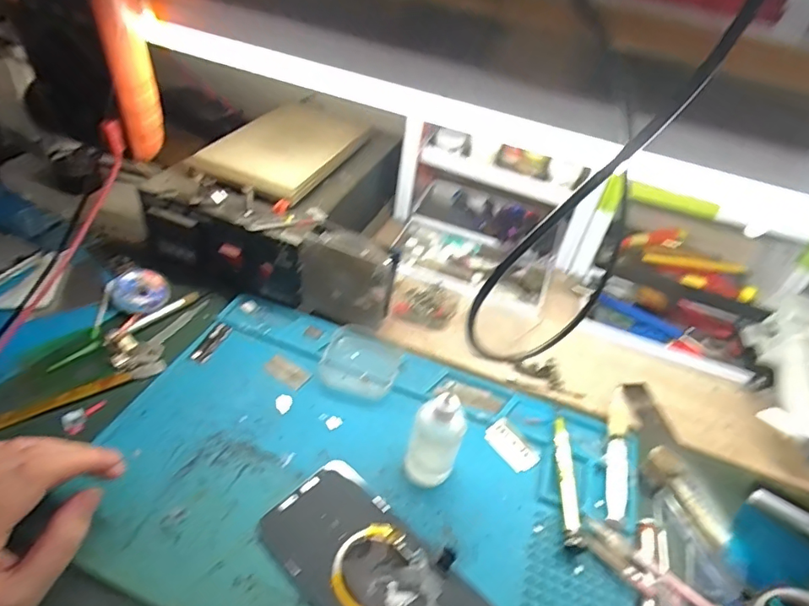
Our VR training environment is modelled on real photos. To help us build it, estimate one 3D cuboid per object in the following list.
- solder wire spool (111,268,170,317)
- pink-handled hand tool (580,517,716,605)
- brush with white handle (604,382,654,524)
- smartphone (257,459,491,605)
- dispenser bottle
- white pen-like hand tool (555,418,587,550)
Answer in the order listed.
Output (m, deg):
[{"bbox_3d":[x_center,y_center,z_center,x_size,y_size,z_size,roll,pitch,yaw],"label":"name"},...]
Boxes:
[{"bbox_3d":[-0.242,-0.010,0.465,0.045,0.014,0.045,-20,74,-41],"label":"solder wire spool"},{"bbox_3d":[0.165,0.180,0.328,0.100,0.018,0.028,34,50,27],"label":"pink-handled hand tool"},{"bbox_3d":[0.181,0.115,0.418,0.035,0.025,0.160,25,44,17],"label":"brush with white handle"},{"bbox_3d":[-0.017,0.168,0.314,0.155,0.004,0.076,34,50,27],"label":"smartphone"},{"bbox_3d":[0.022,0.096,0.349,0.031,0.078,0.030,5,42,-5],"label":"dispenser bottle"},{"bbox_3d":[0.121,0.130,0.376,0.012,0.012,0.103,8,43,2],"label":"white pen-like hand tool"}]

